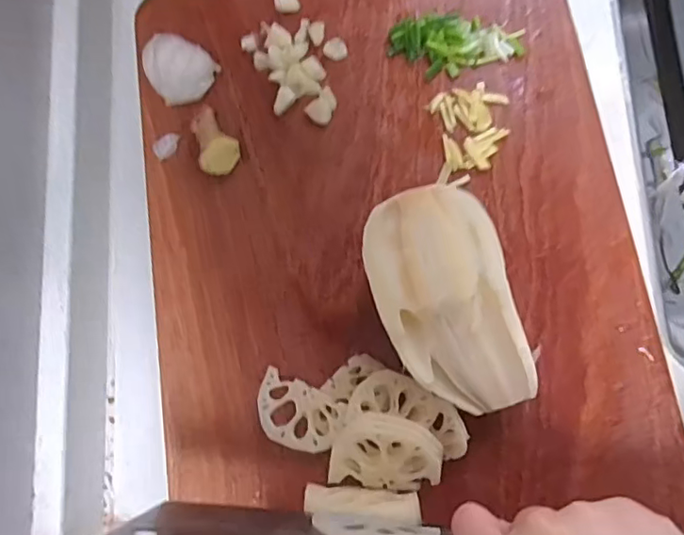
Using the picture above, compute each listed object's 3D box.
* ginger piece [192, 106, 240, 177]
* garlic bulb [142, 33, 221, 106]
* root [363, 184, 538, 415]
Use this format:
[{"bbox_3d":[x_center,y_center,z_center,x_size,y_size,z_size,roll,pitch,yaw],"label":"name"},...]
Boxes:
[{"bbox_3d":[-0.083,-0.084,0.379,0.026,0.020,0.047,-17,77,4],"label":"ginger piece"},{"bbox_3d":[-0.109,-0.135,0.390,0.042,0.024,0.045,-2,78,7],"label":"garlic bulb"},{"bbox_3d":[0.055,0.021,0.321,0.070,0.050,0.117,-16,77,4],"label":"root"}]

